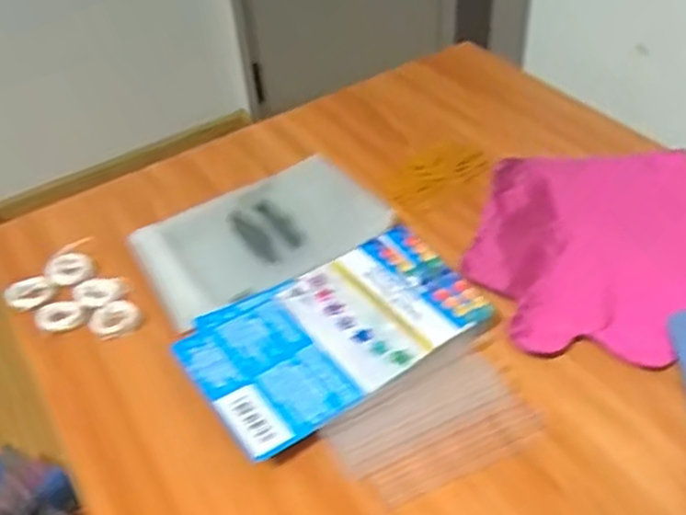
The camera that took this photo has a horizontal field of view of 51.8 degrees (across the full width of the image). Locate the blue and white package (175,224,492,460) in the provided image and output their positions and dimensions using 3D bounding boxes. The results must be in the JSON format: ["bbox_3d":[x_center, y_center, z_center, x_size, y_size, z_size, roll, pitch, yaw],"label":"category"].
[{"bbox_3d":[-0.006,0.049,0.494,0.197,0.017,0.119,-28,47,-22],"label":"blue and white package"}]

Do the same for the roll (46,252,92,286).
[{"bbox_3d":[-0.219,0.009,0.565,0.033,0.011,0.027,-25,46,-20],"label":"roll"}]

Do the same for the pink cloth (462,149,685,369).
[{"bbox_3d":[0.201,-0.018,0.550,0.212,0.020,0.216,-17,44,-12],"label":"pink cloth"}]

